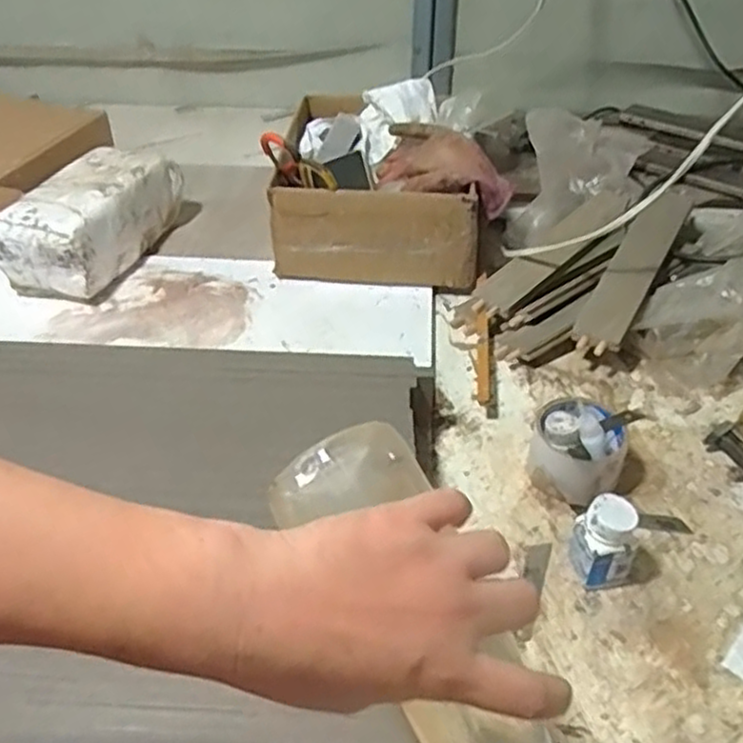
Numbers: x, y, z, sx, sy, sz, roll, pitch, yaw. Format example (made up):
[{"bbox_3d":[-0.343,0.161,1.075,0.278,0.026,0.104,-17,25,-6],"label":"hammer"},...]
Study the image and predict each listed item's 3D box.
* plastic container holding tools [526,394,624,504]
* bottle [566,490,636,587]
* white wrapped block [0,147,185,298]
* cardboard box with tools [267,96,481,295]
[{"bbox_3d":[0.186,0.071,0.655,0.082,0.069,0.091,17,42,19],"label":"plastic container holding tools"},{"bbox_3d":[0.181,0.136,0.569,0.041,0.074,0.040,-13,41,-16],"label":"bottle"},{"bbox_3d":[-0.344,-0.190,0.899,0.123,0.110,0.227,12,40,13],"label":"white wrapped block"},{"bbox_3d":[0.001,-0.257,0.951,0.253,0.172,0.294,1,39,1],"label":"cardboard box with tools"}]

